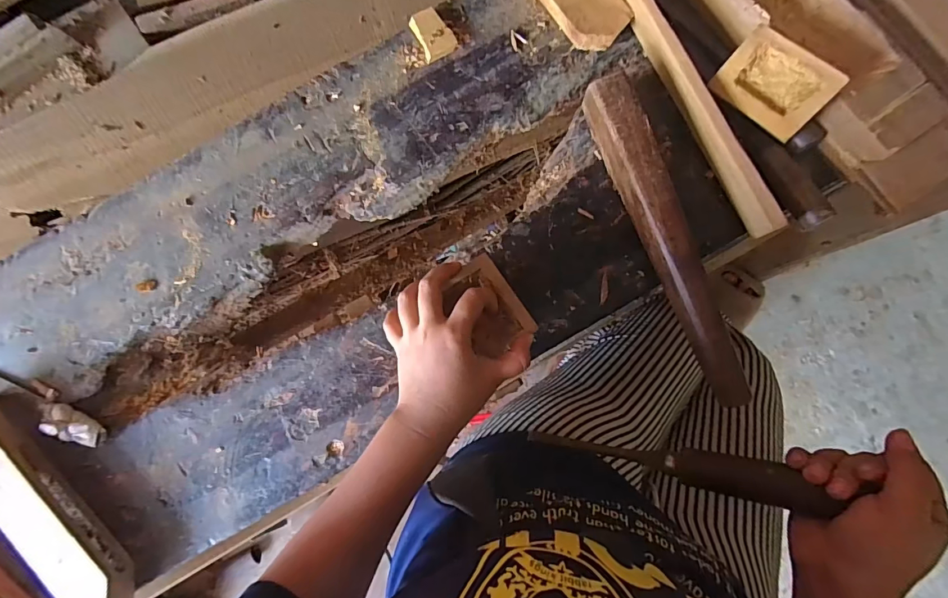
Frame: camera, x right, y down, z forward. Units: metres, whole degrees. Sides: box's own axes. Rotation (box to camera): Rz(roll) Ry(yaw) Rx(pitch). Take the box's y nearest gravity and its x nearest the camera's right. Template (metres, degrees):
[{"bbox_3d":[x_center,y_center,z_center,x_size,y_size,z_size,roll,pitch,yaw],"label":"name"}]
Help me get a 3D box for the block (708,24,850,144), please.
[{"bbox_3d":[0.282,-0.202,0.399,0.092,0.015,0.065,48,120,16],"label":"block"}]

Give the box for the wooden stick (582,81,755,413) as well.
[{"bbox_3d":[0.188,-0.059,0.417,0.037,0.038,0.328,-21,86,2],"label":"wooden stick"}]

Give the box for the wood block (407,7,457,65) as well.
[{"bbox_3d":[-0.045,-0.292,0.470,0.037,0.014,0.053,-27,83,1],"label":"wood block"}]

